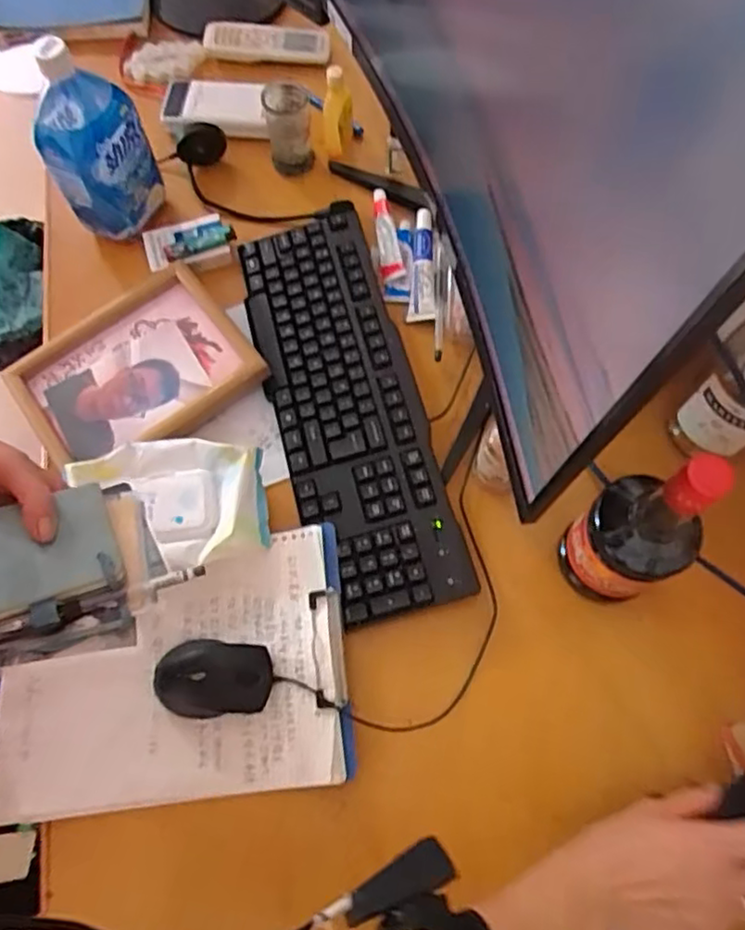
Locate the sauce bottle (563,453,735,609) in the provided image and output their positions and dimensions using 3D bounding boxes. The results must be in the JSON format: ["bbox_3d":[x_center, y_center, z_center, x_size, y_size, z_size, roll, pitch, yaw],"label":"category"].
[{"bbox_3d":[0.212,0.054,0.518,0.074,0.257,0.079,0,69,1],"label":"sauce bottle"}]

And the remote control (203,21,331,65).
[{"bbox_3d":[-0.143,-0.570,0.877,0.166,0.030,0.049,-2,69,0],"label":"remote control"}]

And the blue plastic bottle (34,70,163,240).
[{"bbox_3d":[-0.290,-0.329,0.693,0.103,0.150,0.093,-23,71,-7],"label":"blue plastic bottle"}]

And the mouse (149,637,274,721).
[{"bbox_3d":[-0.136,0.183,0.554,0.098,0.038,0.060,0,69,1],"label":"mouse"}]

